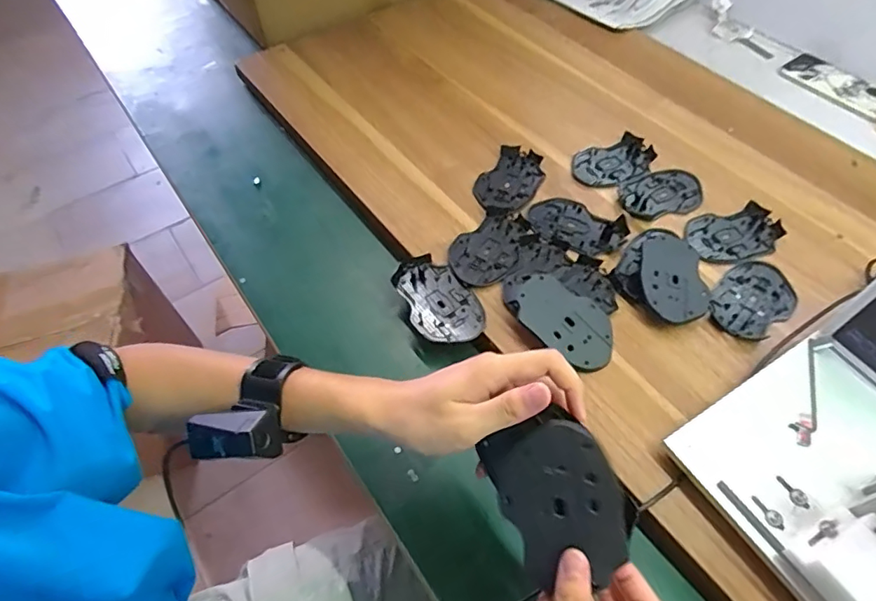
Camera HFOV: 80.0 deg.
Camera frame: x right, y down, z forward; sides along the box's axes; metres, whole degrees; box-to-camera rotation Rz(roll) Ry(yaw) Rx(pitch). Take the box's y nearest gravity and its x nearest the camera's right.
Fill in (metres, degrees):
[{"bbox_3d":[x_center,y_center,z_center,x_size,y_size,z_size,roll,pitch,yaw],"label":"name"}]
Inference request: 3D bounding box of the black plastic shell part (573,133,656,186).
[{"bbox_3d":[0.232,-0.183,0.692,0.115,0.012,0.067,-22,57,-14],"label":"black plastic shell part"}]

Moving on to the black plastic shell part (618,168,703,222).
[{"bbox_3d":[0.281,-0.135,0.660,0.106,0.008,0.074,-12,56,-8],"label":"black plastic shell part"}]

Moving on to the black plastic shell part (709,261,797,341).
[{"bbox_3d":[0.342,-0.001,0.566,0.112,0.007,0.072,-33,61,-20],"label":"black plastic shell part"}]

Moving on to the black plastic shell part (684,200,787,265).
[{"bbox_3d":[0.348,-0.079,0.615,0.115,0.011,0.072,-13,56,-8],"label":"black plastic shell part"}]

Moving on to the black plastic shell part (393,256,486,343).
[{"bbox_3d":[0.000,0.000,0.567,0.072,0.016,0.115,-26,58,-16],"label":"black plastic shell part"}]

